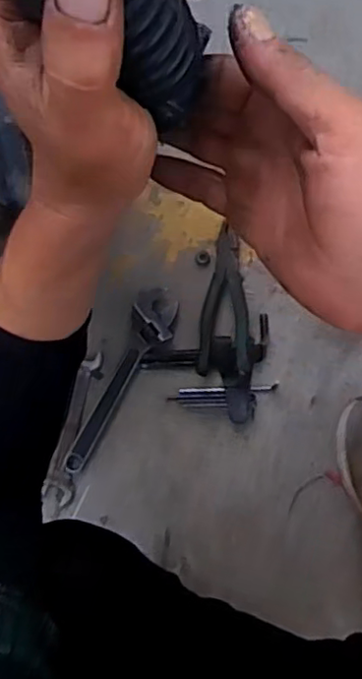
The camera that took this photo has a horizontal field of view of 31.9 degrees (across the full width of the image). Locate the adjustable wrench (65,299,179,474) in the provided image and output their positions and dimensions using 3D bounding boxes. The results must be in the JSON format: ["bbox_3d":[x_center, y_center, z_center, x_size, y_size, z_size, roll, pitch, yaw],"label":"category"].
[{"bbox_3d":[-0.074,0.053,0.754,0.047,0.024,0.230,28,88,4],"label":"adjustable wrench"}]

